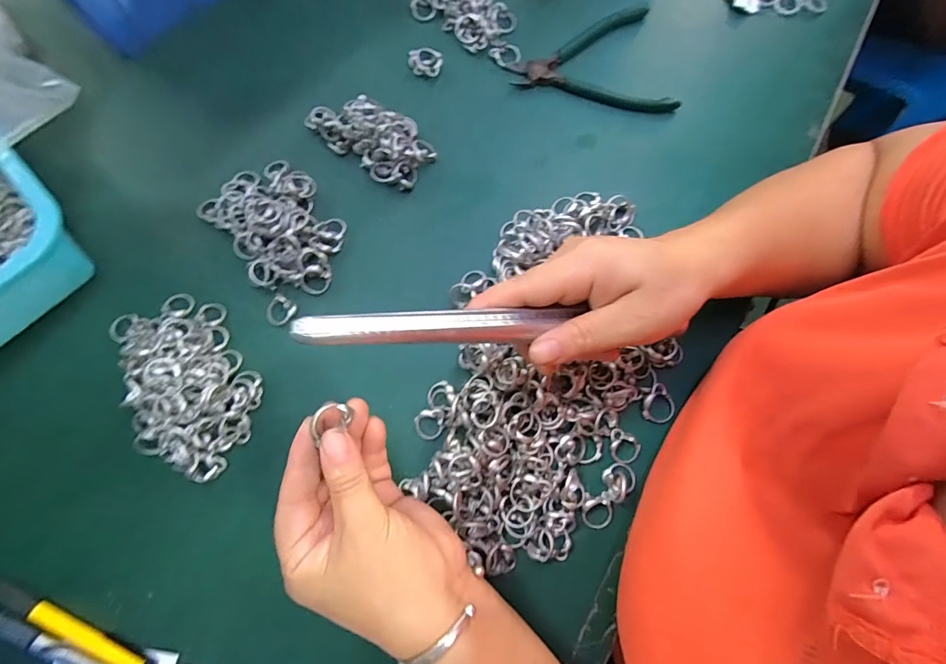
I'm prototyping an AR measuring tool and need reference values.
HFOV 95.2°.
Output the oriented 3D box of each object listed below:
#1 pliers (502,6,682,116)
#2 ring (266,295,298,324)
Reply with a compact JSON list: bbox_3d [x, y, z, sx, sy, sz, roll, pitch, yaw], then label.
[{"bbox_3d":[0.117,-0.255,0.395,0.151,0.013,0.108,18,75,4],"label":"pliers"},{"bbox_3d":[-0.151,-0.017,0.337,0.021,0.008,0.022,0,74,-1],"label":"ring"}]

